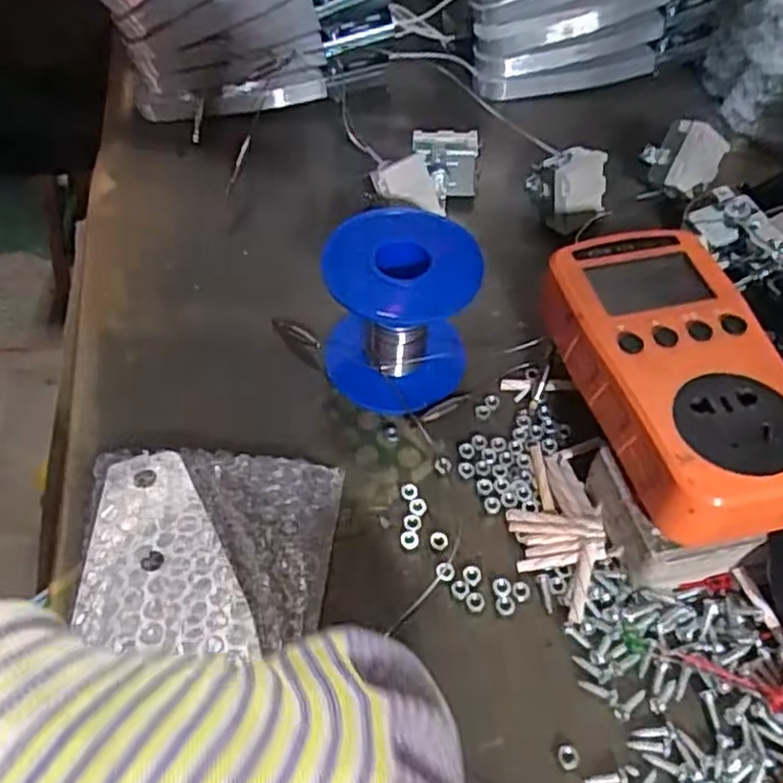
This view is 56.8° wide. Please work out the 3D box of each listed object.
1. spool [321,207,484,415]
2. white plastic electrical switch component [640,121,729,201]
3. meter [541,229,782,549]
[{"bbox_3d":[0.003,-0.035,0.317,0.063,0.069,0.059,2,53,2],"label":"spool"},{"bbox_3d":[0.160,-0.127,0.401,0.039,0.044,0.025,23,57,16],"label":"white plastic electrical switch component"},{"bbox_3d":[0.104,-0.006,0.271,0.068,0.030,0.126,-11,54,-8],"label":"meter"}]

